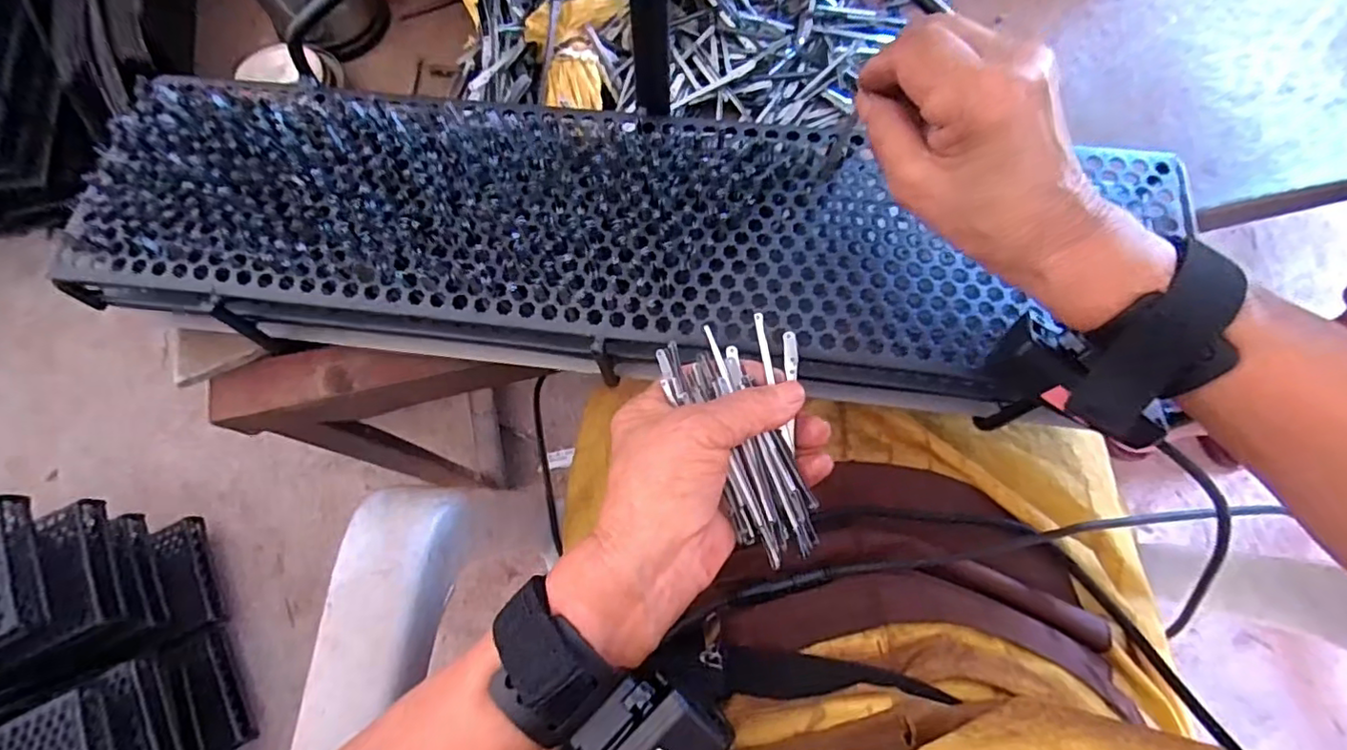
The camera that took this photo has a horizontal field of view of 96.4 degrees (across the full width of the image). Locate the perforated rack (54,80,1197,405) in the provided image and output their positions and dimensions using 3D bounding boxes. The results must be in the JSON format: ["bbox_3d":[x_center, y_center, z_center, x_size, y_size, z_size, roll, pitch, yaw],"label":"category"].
[{"bbox_3d":[-0.030,-0.073,0.332,0.563,0.042,0.147,4,76,2],"label":"perforated rack"}]

